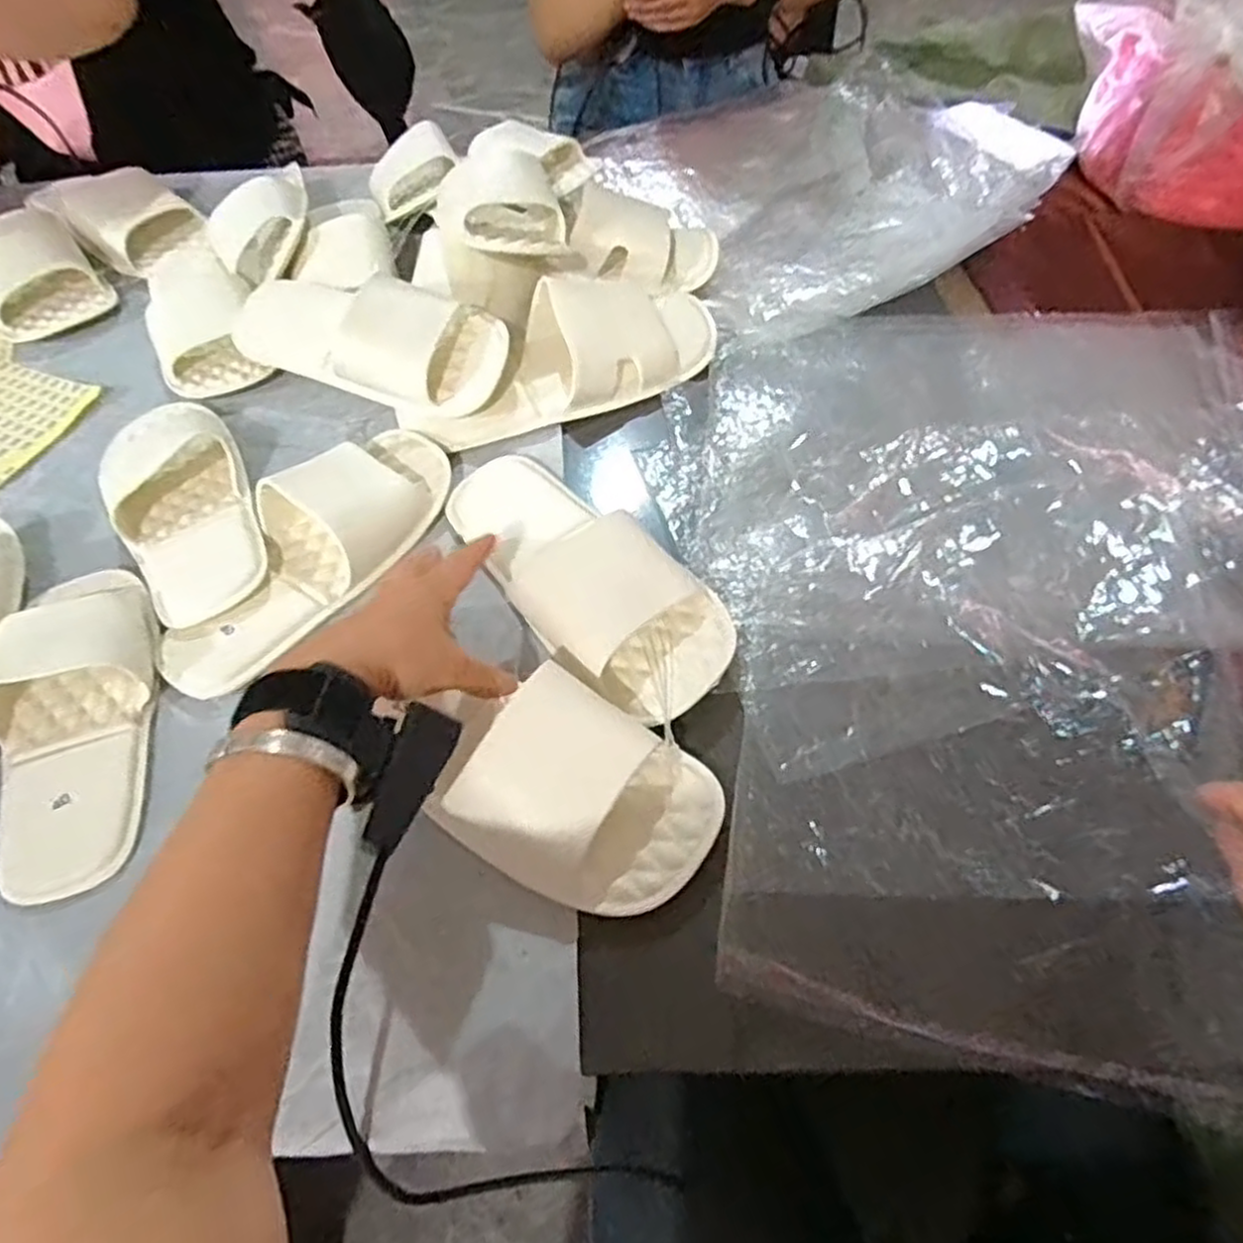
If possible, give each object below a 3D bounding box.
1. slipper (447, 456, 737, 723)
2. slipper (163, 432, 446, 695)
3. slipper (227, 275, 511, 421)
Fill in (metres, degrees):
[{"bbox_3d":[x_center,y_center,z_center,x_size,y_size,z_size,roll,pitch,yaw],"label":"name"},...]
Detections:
[{"bbox_3d":[-0.028,-0.040,0.496,0.105,0.038,0.252,-34,56,-17],"label":"slipper"},{"bbox_3d":[-0.219,-0.060,0.510,0.103,0.046,0.242,31,63,22],"label":"slipper"},{"bbox_3d":[-0.208,-0.241,0.598,0.243,0.076,0.109,22,60,17],"label":"slipper"}]

